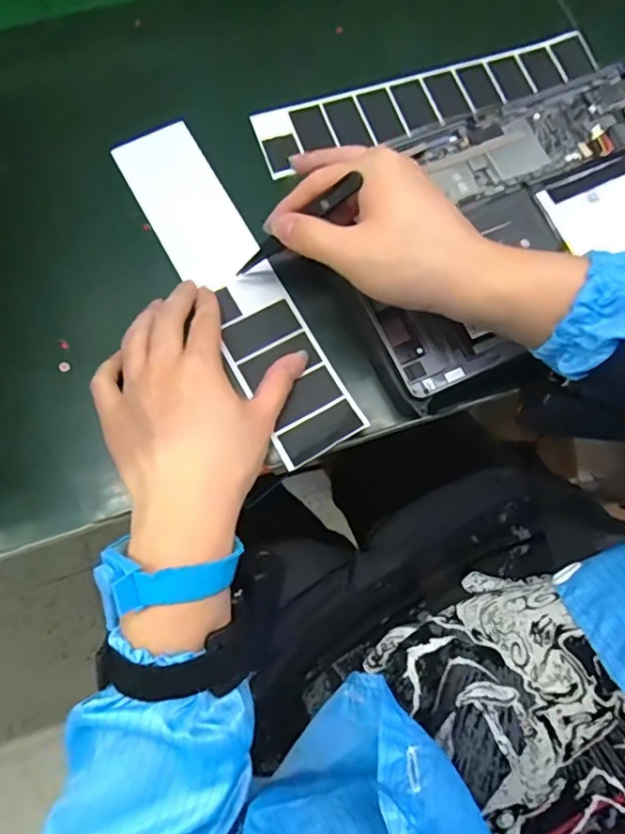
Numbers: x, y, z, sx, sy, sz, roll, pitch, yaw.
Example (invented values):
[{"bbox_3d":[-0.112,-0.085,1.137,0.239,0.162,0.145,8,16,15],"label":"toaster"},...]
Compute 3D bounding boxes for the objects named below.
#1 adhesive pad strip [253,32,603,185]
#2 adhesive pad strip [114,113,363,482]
[{"bbox_3d":[0.087,-0.239,0.427,0.263,0.006,0.051,-19,77,-6],"label":"adhesive pad strip"},{"bbox_3d":[-0.054,-0.092,0.383,0.057,0.008,0.263,-28,77,-9],"label":"adhesive pad strip"}]

